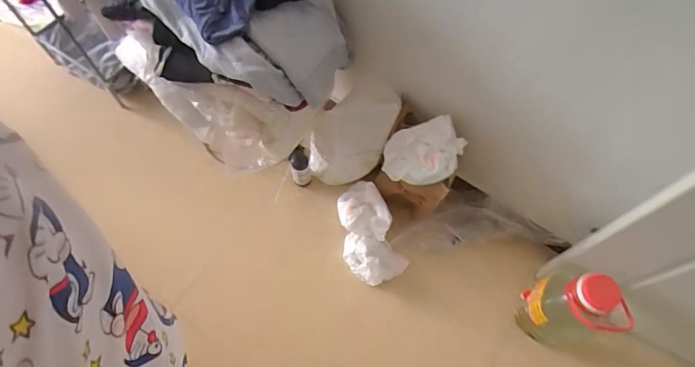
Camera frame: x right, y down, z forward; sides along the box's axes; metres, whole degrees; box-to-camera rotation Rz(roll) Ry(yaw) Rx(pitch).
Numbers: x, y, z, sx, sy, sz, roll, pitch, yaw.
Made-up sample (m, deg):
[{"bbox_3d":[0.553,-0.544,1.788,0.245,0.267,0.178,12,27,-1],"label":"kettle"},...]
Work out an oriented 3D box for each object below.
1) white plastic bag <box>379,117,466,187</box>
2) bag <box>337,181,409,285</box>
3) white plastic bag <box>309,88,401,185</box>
[{"bbox_3d":[0.203,-0.073,1.128,0.203,0.095,0.169,-12,65,-6],"label":"white plastic bag"},{"bbox_3d":[0.059,0.148,1.318,0.174,0.104,0.327,-17,65,-8],"label":"bag"},{"bbox_3d":[0.015,-0.130,1.343,0.263,0.292,0.187,-13,65,-6],"label":"white plastic bag"}]

